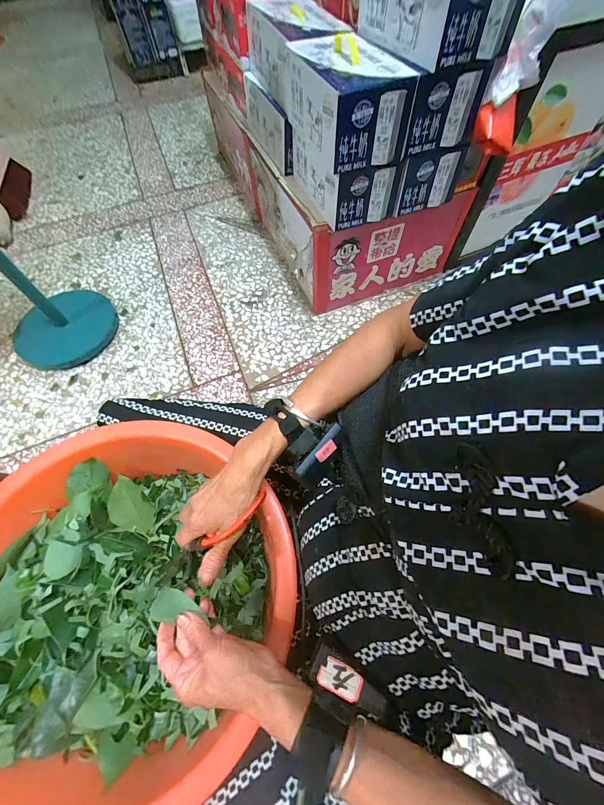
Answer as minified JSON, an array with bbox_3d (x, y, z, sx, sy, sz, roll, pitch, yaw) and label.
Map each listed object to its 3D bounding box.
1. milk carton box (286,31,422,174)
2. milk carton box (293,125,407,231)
[{"bbox_3d":[0.100,-0.699,0.729,0.188,0.137,0.341,-18,63,-7],"label":"milk carton box"},{"bbox_3d":[0.108,-0.622,0.850,0.180,0.131,0.294,-19,63,-8],"label":"milk carton box"}]

